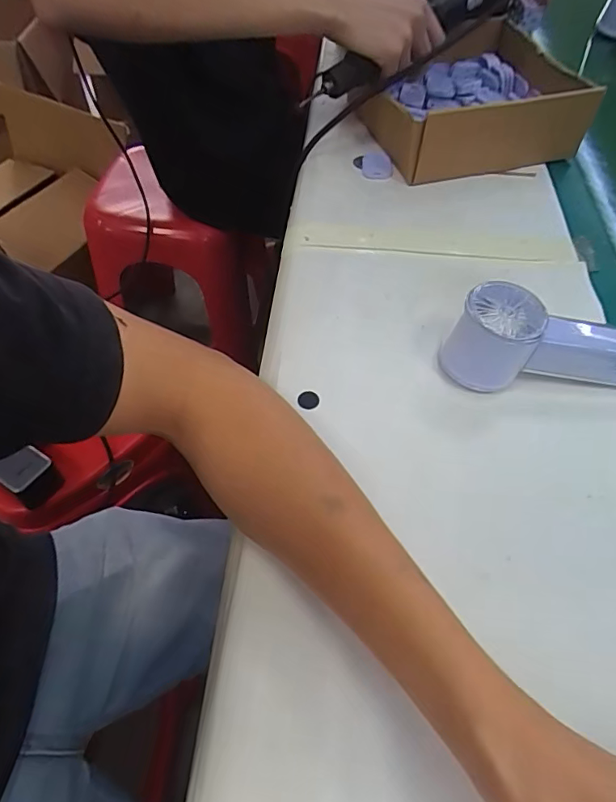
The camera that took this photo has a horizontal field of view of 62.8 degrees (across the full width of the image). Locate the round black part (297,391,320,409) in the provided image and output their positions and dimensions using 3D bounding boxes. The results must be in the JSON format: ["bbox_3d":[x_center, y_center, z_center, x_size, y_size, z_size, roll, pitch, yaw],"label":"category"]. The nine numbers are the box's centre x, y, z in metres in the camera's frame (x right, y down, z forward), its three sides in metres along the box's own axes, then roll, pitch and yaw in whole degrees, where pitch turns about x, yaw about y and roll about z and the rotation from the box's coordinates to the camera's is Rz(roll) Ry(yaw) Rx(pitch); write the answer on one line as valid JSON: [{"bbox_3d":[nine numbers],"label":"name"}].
[{"bbox_3d":[0.000,0.000,0.358,0.014,0.006,0.016,12,56,11],"label":"round black part"}]

